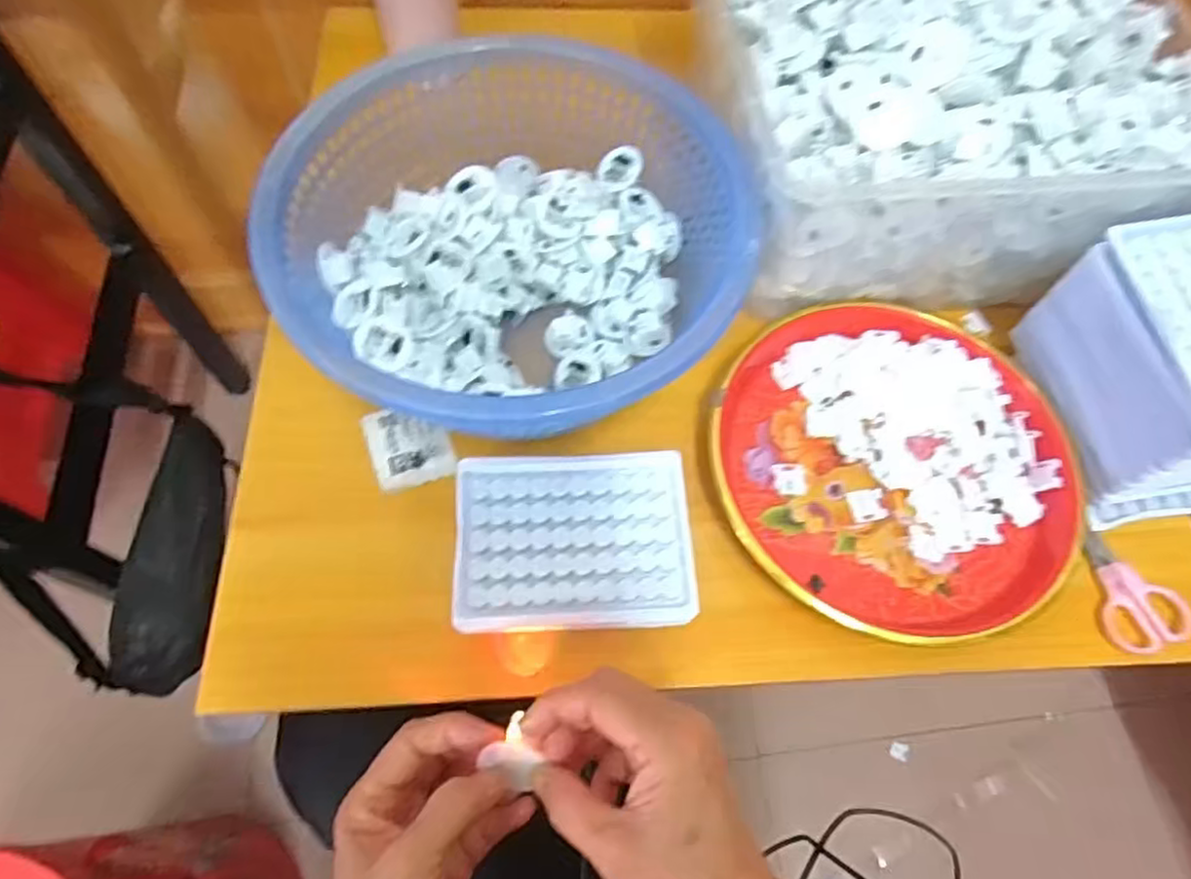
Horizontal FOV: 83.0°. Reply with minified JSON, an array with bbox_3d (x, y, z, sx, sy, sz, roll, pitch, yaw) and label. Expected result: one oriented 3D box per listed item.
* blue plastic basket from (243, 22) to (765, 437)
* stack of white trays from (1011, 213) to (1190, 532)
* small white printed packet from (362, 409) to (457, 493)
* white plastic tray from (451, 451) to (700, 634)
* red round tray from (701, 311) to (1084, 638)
[{"bbox_3d":[-0.045,-0.118,0.422,0.264,0.106,0.251,1,65,-2],"label":"blue plastic basket"},{"bbox_3d":[0.340,-0.040,0.396,0.096,0.110,0.137,-9,66,-7],"label":"stack of white trays"},{"bbox_3d":[-0.118,0.003,0.426,0.048,0.007,0.058,-19,67,-11],"label":"small white printed packet"},{"bbox_3d":[-0.012,0.059,0.387,0.128,0.028,0.099,-1,65,-3],"label":"white plastic tray"},{"bbox_3d":[0.179,0.013,0.419,0.210,0.026,0.215,1,65,-2],"label":"red round tray"}]

